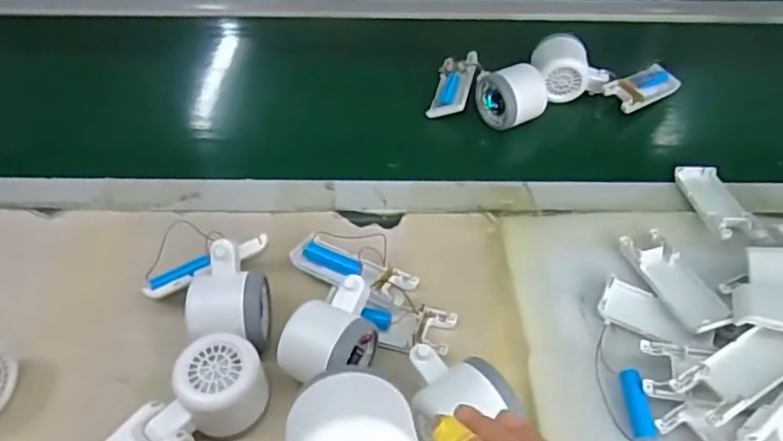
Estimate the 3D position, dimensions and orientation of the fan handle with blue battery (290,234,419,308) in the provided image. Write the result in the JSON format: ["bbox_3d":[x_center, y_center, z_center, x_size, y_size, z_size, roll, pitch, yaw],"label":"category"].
[{"bbox_3d":[-0.032,0.039,0.504,0.102,0.017,0.039,22,53,17],"label":"fan handle with blue battery"}]

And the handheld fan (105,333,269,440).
[{"bbox_3d":[-0.157,0.144,0.398,0.166,0.043,0.061,-36,59,-27],"label":"handheld fan"}]

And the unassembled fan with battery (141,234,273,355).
[{"bbox_3d":[-0.142,0.049,0.462,0.093,0.059,0.102,-4,50,-4],"label":"unassembled fan with battery"}]

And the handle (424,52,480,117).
[{"bbox_3d":[0.068,-0.144,0.664,0.042,0.020,0.087,-1,52,23],"label":"handle"}]

